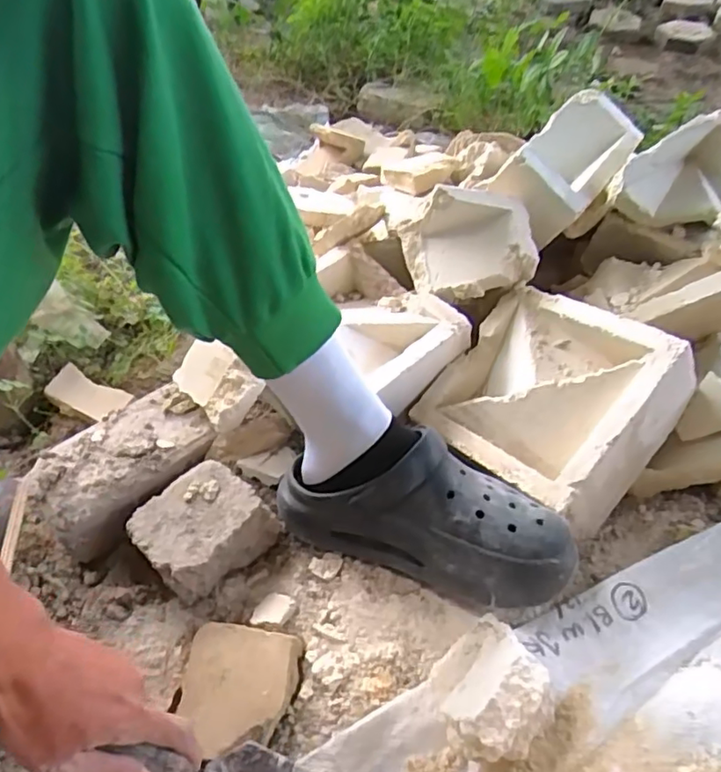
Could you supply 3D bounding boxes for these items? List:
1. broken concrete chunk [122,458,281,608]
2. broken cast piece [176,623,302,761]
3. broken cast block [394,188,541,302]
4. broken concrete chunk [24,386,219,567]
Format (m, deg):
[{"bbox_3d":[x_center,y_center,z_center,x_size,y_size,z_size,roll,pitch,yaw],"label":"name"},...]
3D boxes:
[{"bbox_3d":[-0.150,0.132,0.568,0.108,0.044,0.096,-34,54,-27],"label":"broken concrete chunk"},{"bbox_3d":[-0.102,0.243,0.485,0.089,0.018,0.094,7,47,9],"label":"broken cast piece"},{"bbox_3d":[0.122,-0.159,0.674,0.131,0.085,0.099,-9,47,-6],"label":"broken cast block"},{"bbox_3d":[-0.241,0.086,0.622,0.118,0.058,0.176,34,56,30],"label":"broken concrete chunk"}]

